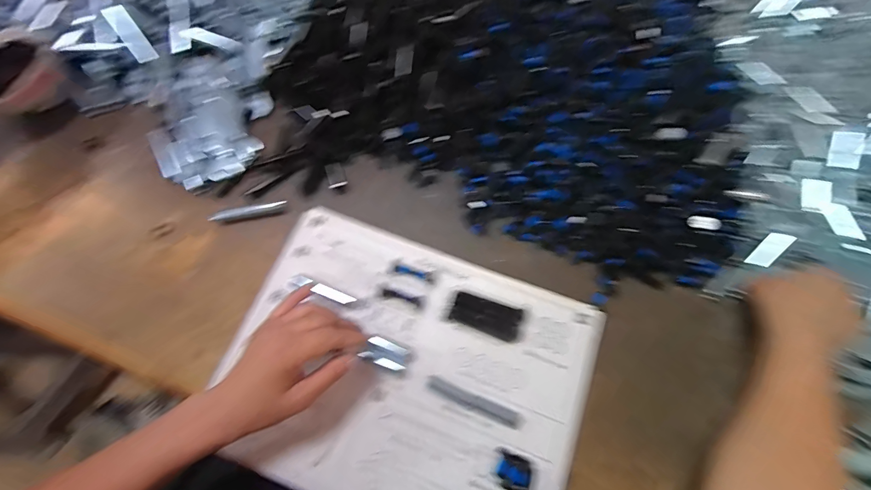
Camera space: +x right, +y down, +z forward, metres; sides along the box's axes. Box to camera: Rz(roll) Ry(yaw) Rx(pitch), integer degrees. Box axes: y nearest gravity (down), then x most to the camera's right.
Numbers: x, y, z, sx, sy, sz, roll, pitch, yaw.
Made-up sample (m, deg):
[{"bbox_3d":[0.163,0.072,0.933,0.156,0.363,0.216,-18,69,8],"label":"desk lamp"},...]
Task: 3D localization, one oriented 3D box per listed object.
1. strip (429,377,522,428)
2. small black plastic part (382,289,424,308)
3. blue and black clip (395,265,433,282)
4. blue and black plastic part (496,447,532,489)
[{"bbox_3d":[0.040,0.164,0.385,0.099,0.004,0.014,20,69,10],"label":"strip"},{"bbox_3d":[-0.037,0.060,0.420,0.051,0.004,0.010,14,68,8],"label":"small black plastic part"},{"bbox_3d":[-0.025,0.033,0.429,0.046,0.004,0.009,18,68,9],"label":"blue and black clip"},{"bbox_3d":[0.077,0.221,0.354,0.037,0.004,0.031,19,68,10],"label":"blue and black plastic part"}]

